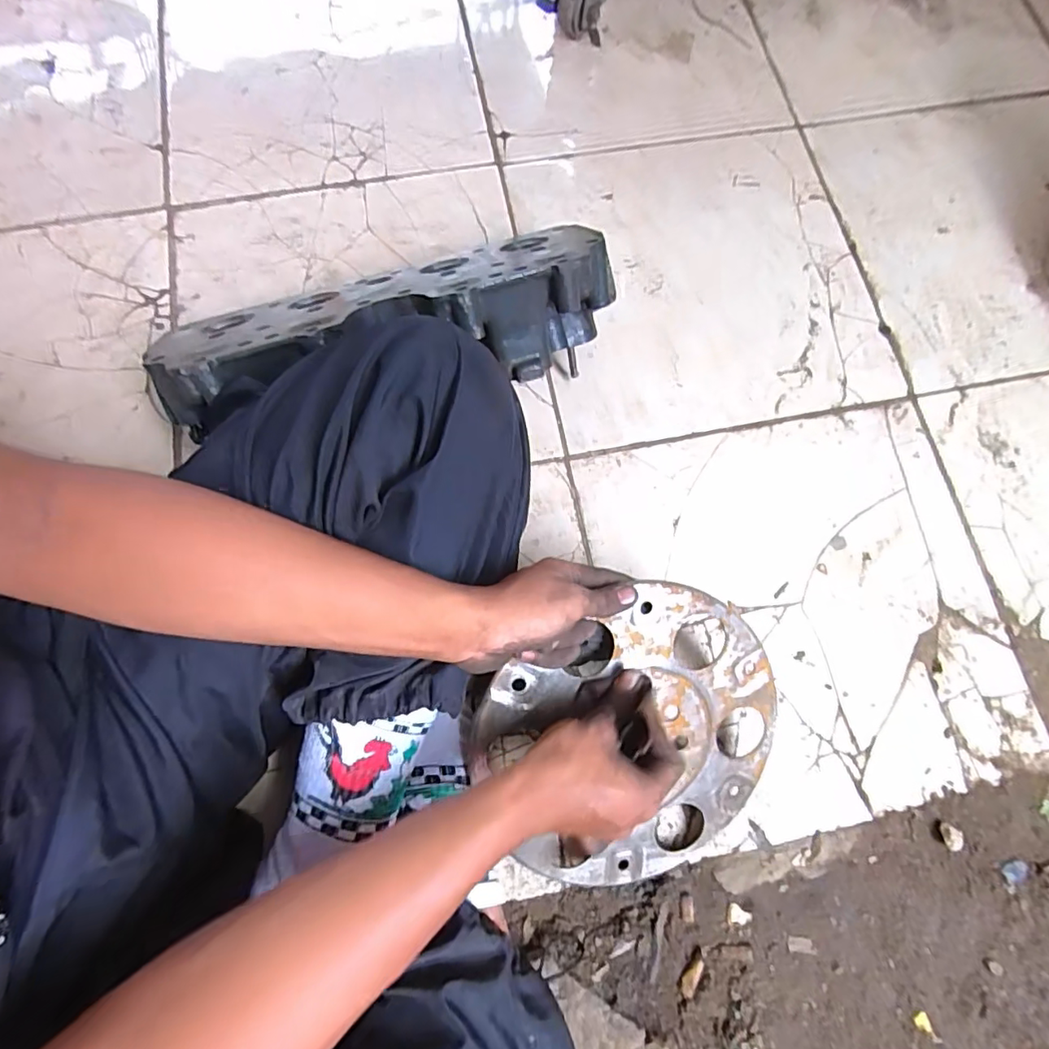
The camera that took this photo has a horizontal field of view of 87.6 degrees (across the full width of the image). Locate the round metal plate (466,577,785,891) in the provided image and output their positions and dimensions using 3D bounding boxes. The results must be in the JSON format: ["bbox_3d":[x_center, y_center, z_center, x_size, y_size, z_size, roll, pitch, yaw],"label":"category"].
[{"bbox_3d":[0.094,0.187,0.461,0.253,0.025,0.252,-26,105,-6],"label":"round metal plate"}]

